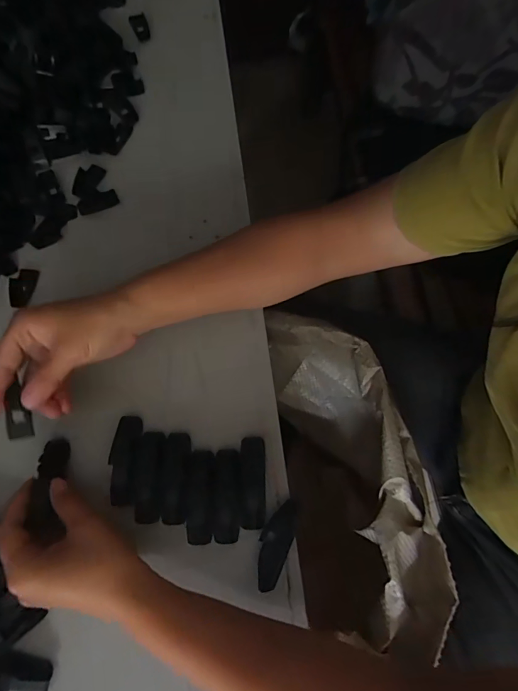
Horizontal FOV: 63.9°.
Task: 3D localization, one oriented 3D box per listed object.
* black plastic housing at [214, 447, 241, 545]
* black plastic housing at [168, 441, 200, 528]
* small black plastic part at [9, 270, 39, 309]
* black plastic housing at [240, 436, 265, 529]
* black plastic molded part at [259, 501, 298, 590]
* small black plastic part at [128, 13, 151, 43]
[{"bbox_3d":[-0.026,0.125,0.348,0.022,0.017,0.073,-1,74,-1],"label":"black plastic housing"},{"bbox_3d":[-0.071,0.112,0.351,0.022,0.020,0.074,0,74,0],"label":"black plastic housing"},{"bbox_3d":[-0.229,-0.057,0.402,0.020,0.008,0.041,9,74,2],"label":"small black plastic part"},{"bbox_3d":[-0.005,0.116,0.356,0.021,0.015,0.073,-2,74,-1],"label":"black plastic housing"},{"bbox_3d":[0.013,0.159,0.335,0.023,0.016,0.066,26,76,7],"label":"black plastic molded part"},{"bbox_3d":[-0.141,-0.379,0.497,0.020,0.006,0.046,-18,75,-5],"label":"small black plastic part"}]

